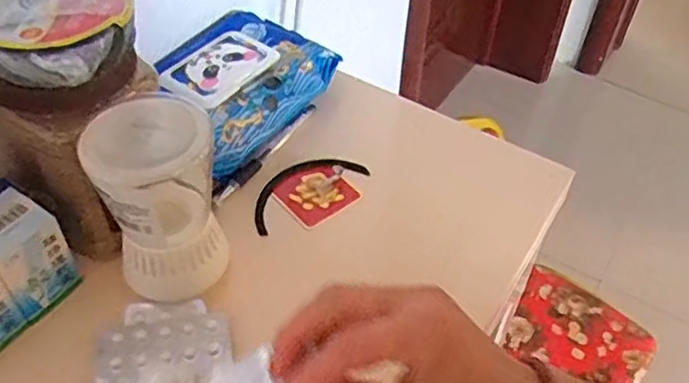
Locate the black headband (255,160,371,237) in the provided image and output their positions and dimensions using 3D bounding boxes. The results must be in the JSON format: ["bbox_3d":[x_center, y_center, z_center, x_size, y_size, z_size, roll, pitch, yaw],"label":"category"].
[{"bbox_3d":[-0.034,-0.006,0.546,0.106,0.012,0.049,-33,56,-29],"label":"black headband"}]

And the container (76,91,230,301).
[{"bbox_3d":[-0.118,0.003,0.435,0.069,0.123,0.073,1,47,-1],"label":"container"}]

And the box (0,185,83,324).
[{"bbox_3d":[-0.215,0.042,0.442,0.046,0.070,0.046,29,52,23],"label":"box"}]

